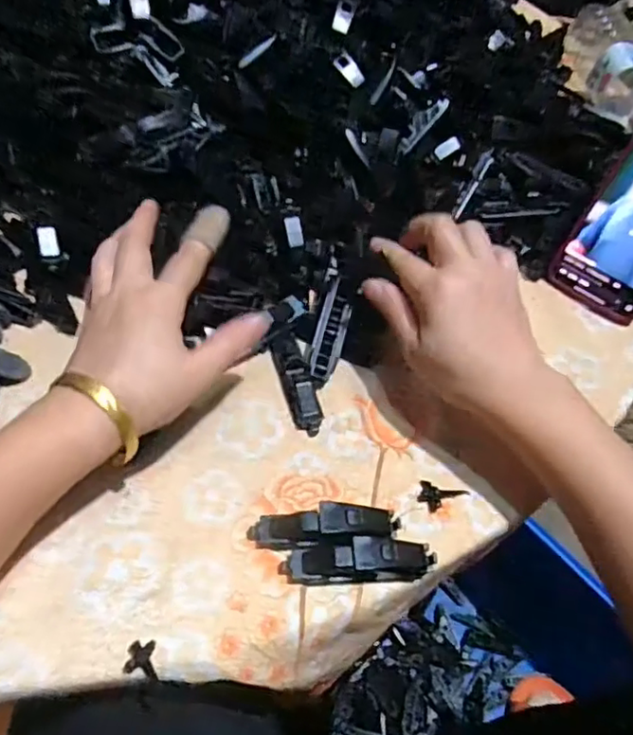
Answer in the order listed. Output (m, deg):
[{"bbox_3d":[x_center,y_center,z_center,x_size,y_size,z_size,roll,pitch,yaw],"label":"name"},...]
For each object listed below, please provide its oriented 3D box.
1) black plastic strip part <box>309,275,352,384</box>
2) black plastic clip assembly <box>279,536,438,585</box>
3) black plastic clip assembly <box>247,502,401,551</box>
[{"bbox_3d":[0.009,-0.024,0.398,0.022,0.009,0.074,19,73,-19],"label":"black plastic strip part"},{"bbox_3d":[0.023,0.104,0.319,0.082,0.018,0.019,-3,54,-6],"label":"black plastic clip assembly"},{"bbox_3d":[0.005,0.090,0.328,0.082,0.019,0.022,-2,54,-5],"label":"black plastic clip assembly"}]

